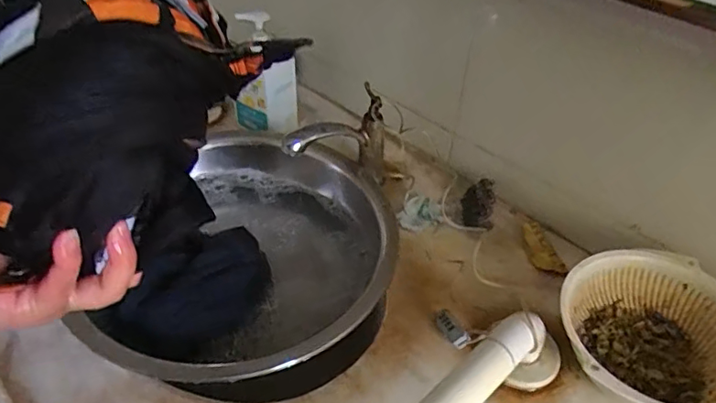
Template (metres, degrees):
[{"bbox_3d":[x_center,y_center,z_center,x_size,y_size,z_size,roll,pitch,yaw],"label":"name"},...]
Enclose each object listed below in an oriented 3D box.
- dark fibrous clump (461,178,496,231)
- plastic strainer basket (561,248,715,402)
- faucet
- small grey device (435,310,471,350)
[{"bbox_3d":[0.149,0.006,0.690,0.039,0.037,0.083,11,41,10],"label":"dark fibrous clump"},{"bbox_3d":[0.279,0.134,0.530,0.168,0.080,0.172,2,41,-1],"label":"plastic strainer basket"},{"bbox_3d":[-0.026,-0.063,0.690,0.137,0.126,0.041,-14,44,-19],"label":"faucet"},{"bbox_3d":[0.096,0.130,0.565,0.018,0.017,0.048,-16,44,-20],"label":"small grey device"}]

